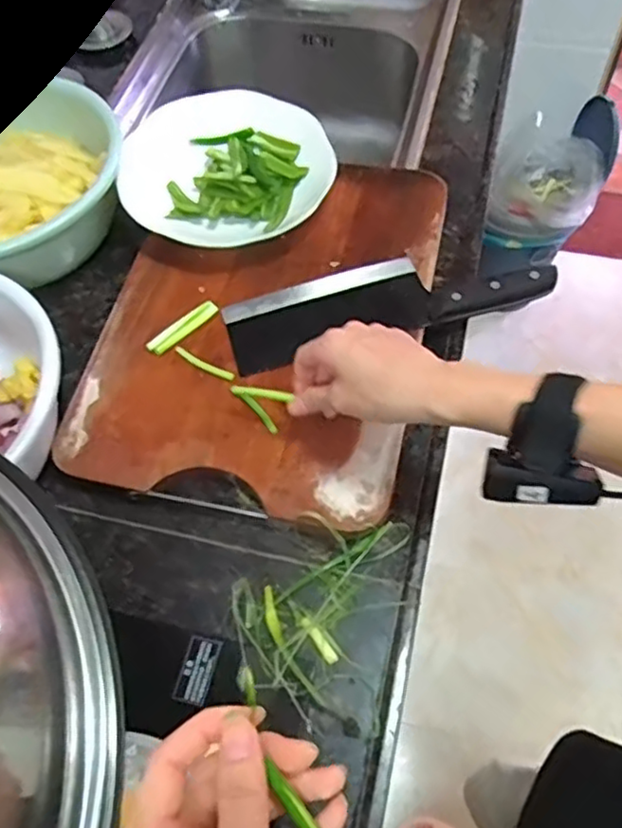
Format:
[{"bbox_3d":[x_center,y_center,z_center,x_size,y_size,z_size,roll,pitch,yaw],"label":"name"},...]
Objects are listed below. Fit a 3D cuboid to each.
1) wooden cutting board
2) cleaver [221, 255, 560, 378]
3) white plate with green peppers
[{"bbox_3d":[-0.036,-0.097,0.613,0.273,0.028,0.388,11,62,9],"label":"wooden cutting board"},{"bbox_3d":[0.070,-0.105,0.603,0.289,0.026,0.083,-14,61,-4],"label":"cleaver"},{"bbox_3d":[-0.089,-0.247,0.671,0.220,0.035,0.176,13,62,11],"label":"white plate with green peppers"}]

